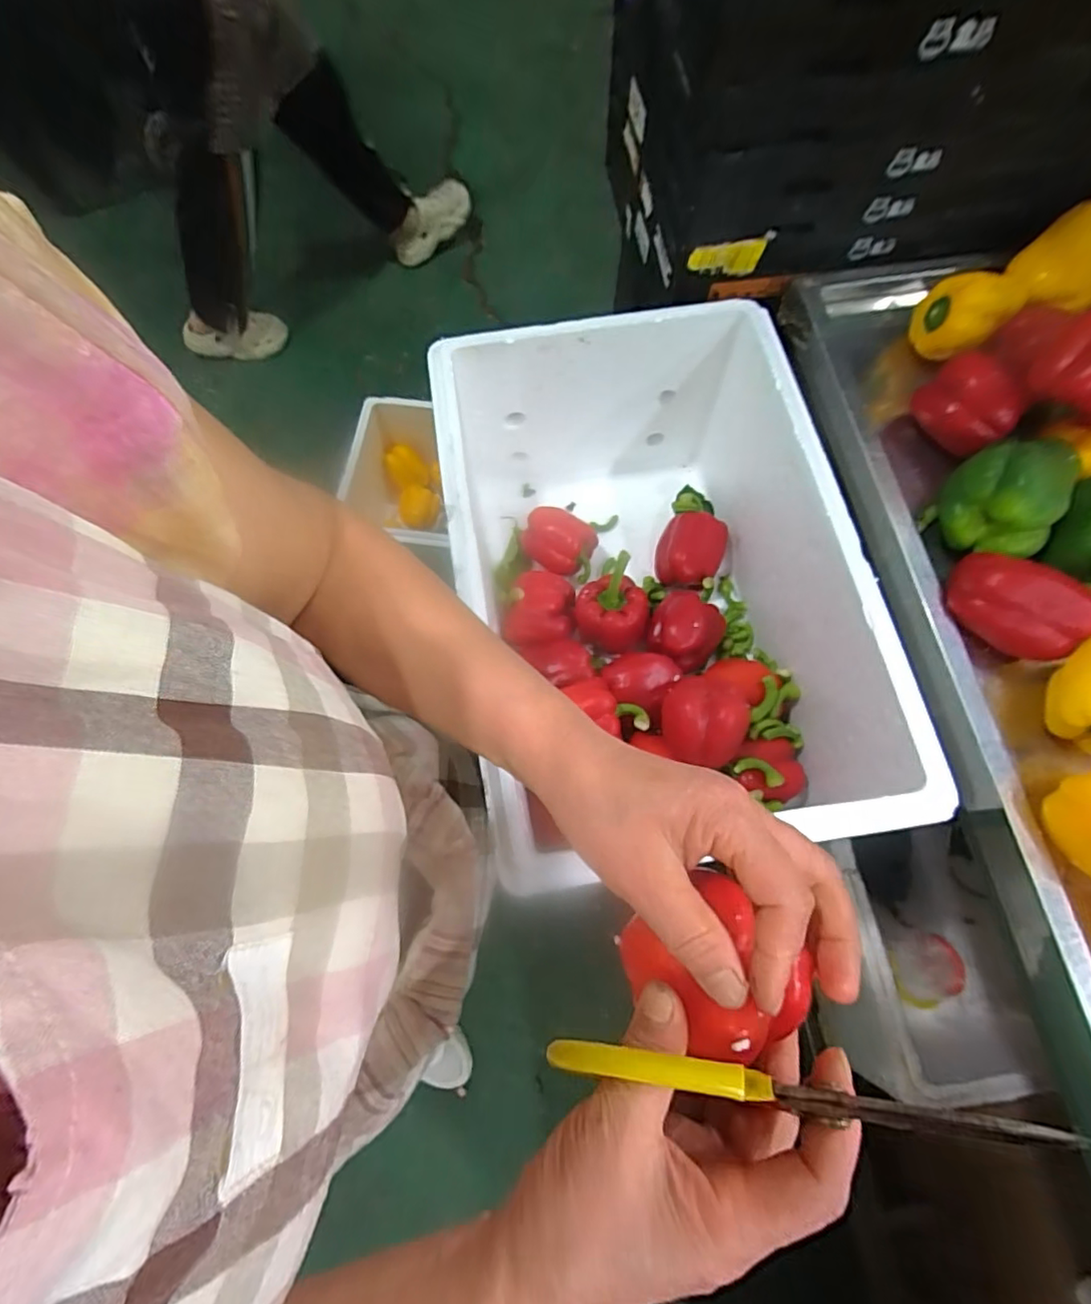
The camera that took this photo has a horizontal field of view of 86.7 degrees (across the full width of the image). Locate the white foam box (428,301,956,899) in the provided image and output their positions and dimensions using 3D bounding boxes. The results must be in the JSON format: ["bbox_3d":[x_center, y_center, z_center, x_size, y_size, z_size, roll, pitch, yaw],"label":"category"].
[{"bbox_3d":[0.122,-0.069,0.629,0.380,0.247,0.538,-10,72,-3],"label":"white foam box"}]

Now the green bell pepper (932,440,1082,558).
[{"bbox_3d":[0.384,-0.131,0.484,0.076,0.066,0.079,17,73,6],"label":"green bell pepper"}]

